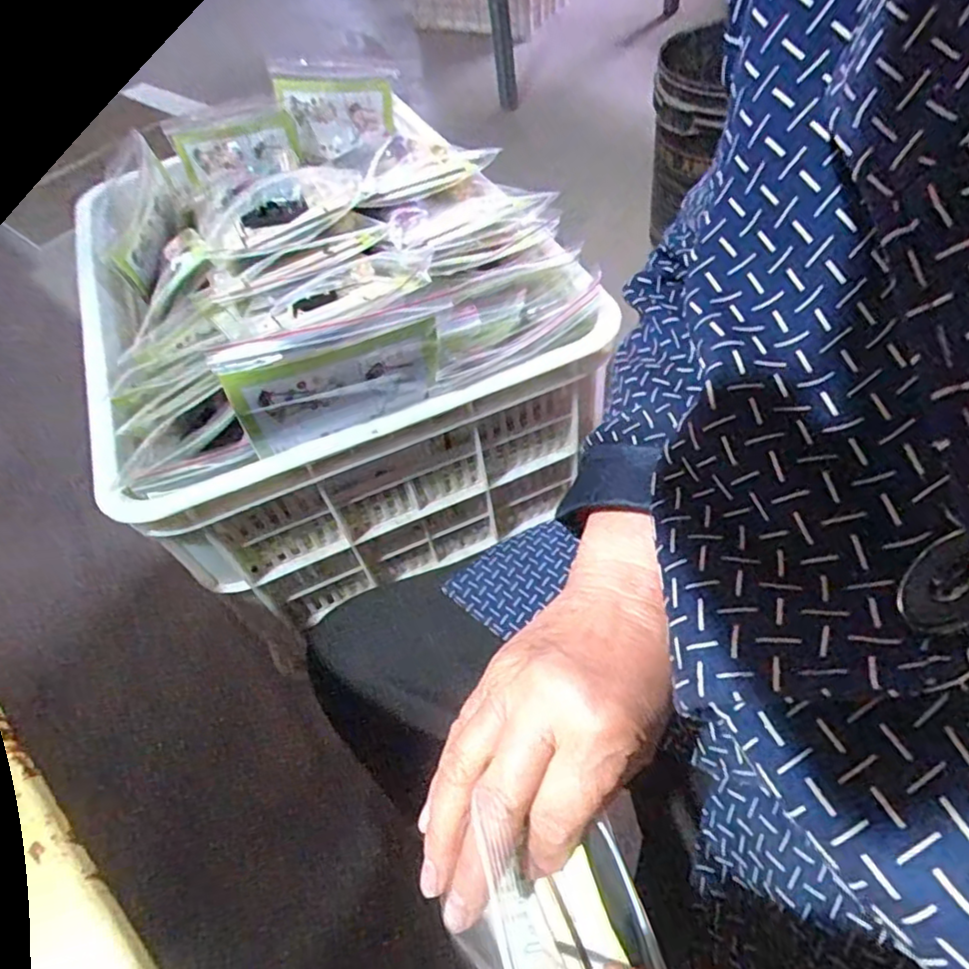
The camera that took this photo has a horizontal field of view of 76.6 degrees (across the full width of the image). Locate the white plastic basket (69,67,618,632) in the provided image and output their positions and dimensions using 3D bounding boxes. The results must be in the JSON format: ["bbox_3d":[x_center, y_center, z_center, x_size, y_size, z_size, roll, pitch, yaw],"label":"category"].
[{"bbox_3d":[-0.186,-0.193,0.671,0.399,0.289,0.585,-24,53,-13],"label":"white plastic basket"}]

